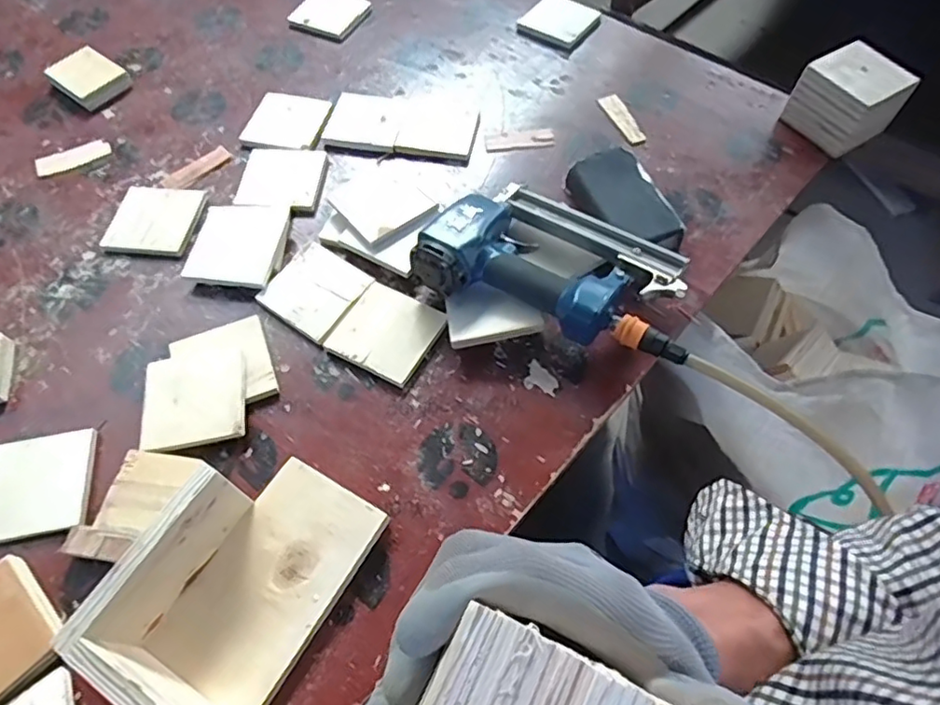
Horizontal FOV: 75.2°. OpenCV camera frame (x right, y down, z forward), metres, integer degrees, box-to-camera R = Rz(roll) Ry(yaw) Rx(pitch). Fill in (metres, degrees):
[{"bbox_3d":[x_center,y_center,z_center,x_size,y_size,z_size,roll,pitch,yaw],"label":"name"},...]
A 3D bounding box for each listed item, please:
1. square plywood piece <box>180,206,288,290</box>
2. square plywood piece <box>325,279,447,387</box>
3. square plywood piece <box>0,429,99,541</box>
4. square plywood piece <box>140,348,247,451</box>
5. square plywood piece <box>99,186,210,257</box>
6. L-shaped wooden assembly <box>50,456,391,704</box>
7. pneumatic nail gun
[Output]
[{"bbox_3d":[-0.256,-0.121,0.664,0.096,0.008,0.114,3,61,4],"label":"square plywood piece"},{"bbox_3d":[-0.082,-0.020,0.608,0.091,0.013,0.090,28,66,16],"label":"square plywood piece"},{"bbox_3d":[-0.375,0.115,0.527,0.091,0.009,0.086,-10,61,-3],"label":"square plywood piece"},{"bbox_3d":[-0.253,0.042,0.559,0.089,0.007,0.094,-10,58,-4],"label":"square plywood piece"},{"bbox_3d":[-0.357,-0.150,0.688,0.097,0.005,0.094,6,61,5],"label":"square plywood piece"},{"bbox_3d":[-0.168,0.167,0.453,0.129,0.092,0.193,26,64,14],"label":"L-shaped wooden assembly"},{"bbox_3d":[0.081,-0.085,0.603,0.223,0.061,0.173,34,67,19],"label":"pneumatic nail gun"}]

